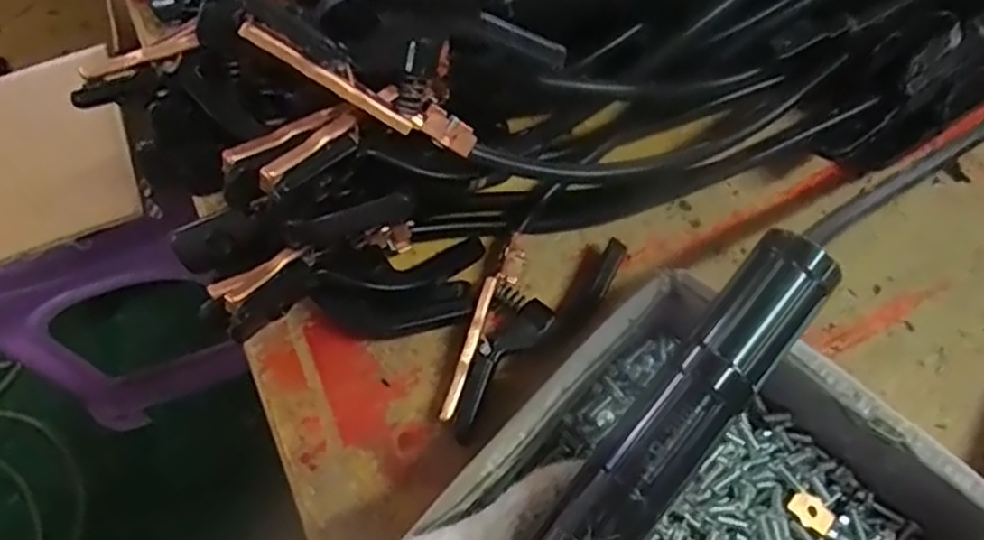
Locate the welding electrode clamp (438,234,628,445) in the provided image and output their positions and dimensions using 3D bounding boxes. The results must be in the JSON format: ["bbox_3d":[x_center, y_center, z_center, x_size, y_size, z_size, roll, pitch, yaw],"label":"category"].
[{"bbox_3d":[0.011,0.023,0.343,0.047,0.026,0.115,41,74,14],"label":"welding electrode clamp"}]

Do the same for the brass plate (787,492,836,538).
[{"bbox_3d":[0.136,0.104,0.309,0.020,0.004,0.013,42,75,14],"label":"brass plate"}]

